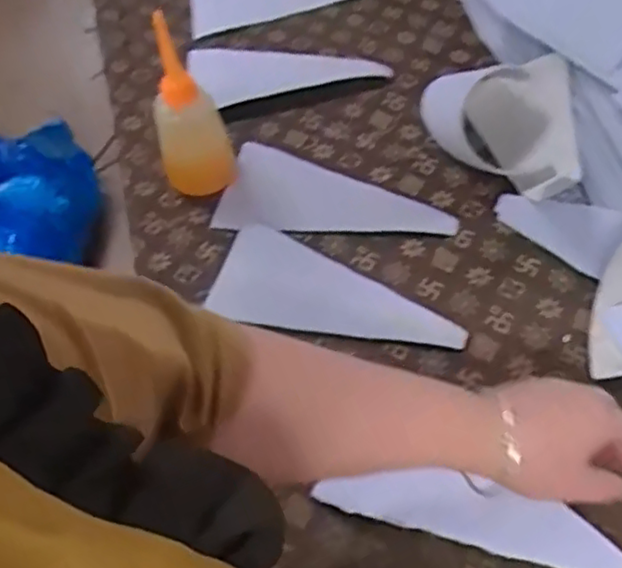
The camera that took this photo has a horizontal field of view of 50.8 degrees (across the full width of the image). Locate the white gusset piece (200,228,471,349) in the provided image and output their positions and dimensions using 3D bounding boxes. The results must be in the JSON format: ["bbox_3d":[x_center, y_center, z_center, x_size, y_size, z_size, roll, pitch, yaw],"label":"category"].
[{"bbox_3d":[0.021,0.014,0.585,0.226,0.013,0.089,20,65,14],"label":"white gusset piece"}]

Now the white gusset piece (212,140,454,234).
[{"bbox_3d":[0.025,-0.073,0.632,0.226,0.021,0.093,14,63,11],"label":"white gusset piece"}]

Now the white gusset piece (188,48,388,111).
[{"bbox_3d":[-0.031,-0.254,0.741,0.216,0.021,0.109,-15,61,-4],"label":"white gusset piece"}]

